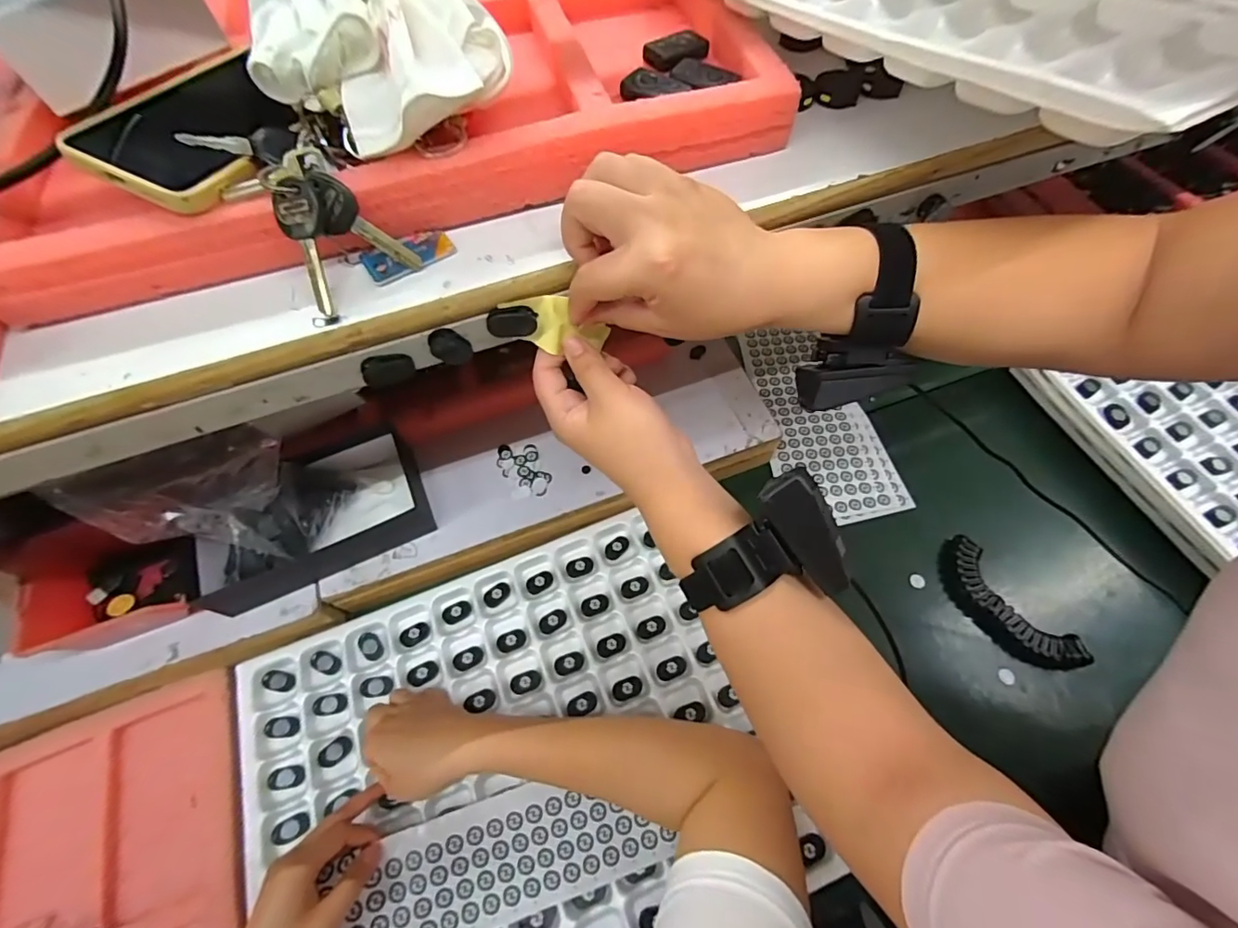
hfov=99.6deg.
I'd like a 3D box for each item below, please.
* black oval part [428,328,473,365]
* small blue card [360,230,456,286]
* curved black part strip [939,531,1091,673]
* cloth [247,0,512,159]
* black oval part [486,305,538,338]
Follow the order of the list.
[{"bbox_3d":[-0.100,-0.070,0.311,0.022,0.023,0.009,-21,64,-9],"label":"black oval part"},{"bbox_3d":[-0.122,-0.122,0.302,0.049,0.005,0.026,-29,69,-16],"label":"small blue card"},{"bbox_3d":[0.387,0.146,0.532,0.053,0.031,0.149,-33,66,-14],"label":"curved black part strip"},{"bbox_3d":[-0.123,-0.218,0.278,0.126,0.064,0.094,19,65,11],"label":"cloth"},{"bbox_3d":[-0.063,-0.085,0.311,0.029,0.017,0.010,-10,63,-3],"label":"black oval part"}]

